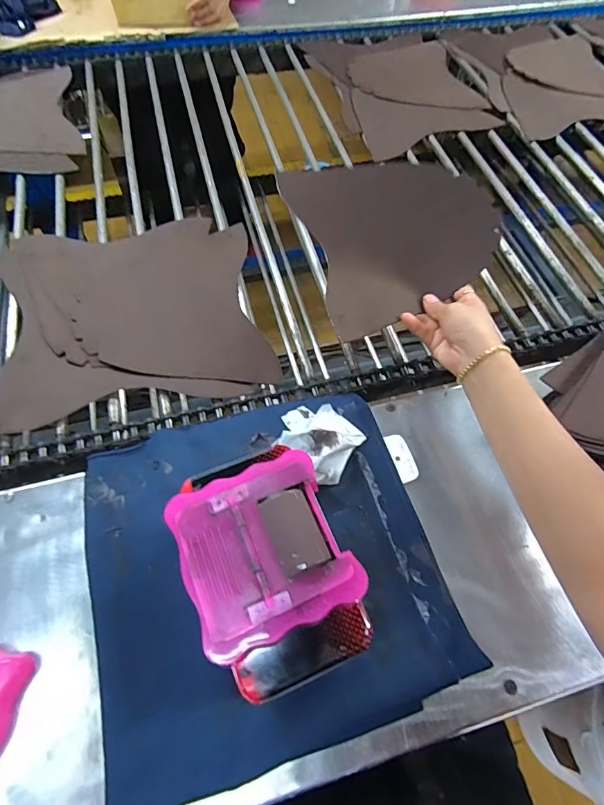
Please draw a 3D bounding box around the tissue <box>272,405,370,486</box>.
[{"bbox_3d":[0.015,0.032,0.431,0.084,0.047,0.084,31,66,13],"label":"tissue"}]

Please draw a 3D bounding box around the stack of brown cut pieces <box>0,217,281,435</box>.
[{"bbox_3d":[-0.216,-0.123,0.551,0.312,0.017,0.296,-11,64,-8],"label":"stack of brown cut pieces"}]

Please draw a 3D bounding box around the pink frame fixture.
[{"bbox_3d":[-0.025,0.094,0.280,0.102,0.011,0.106,-20,66,-12],"label":"pink frame fixture"}]

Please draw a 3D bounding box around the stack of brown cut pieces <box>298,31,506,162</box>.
[{"bbox_3d":[0.186,-0.623,0.825,0.275,0.013,0.387,-16,65,-10],"label":"stack of brown cut pieces"}]

